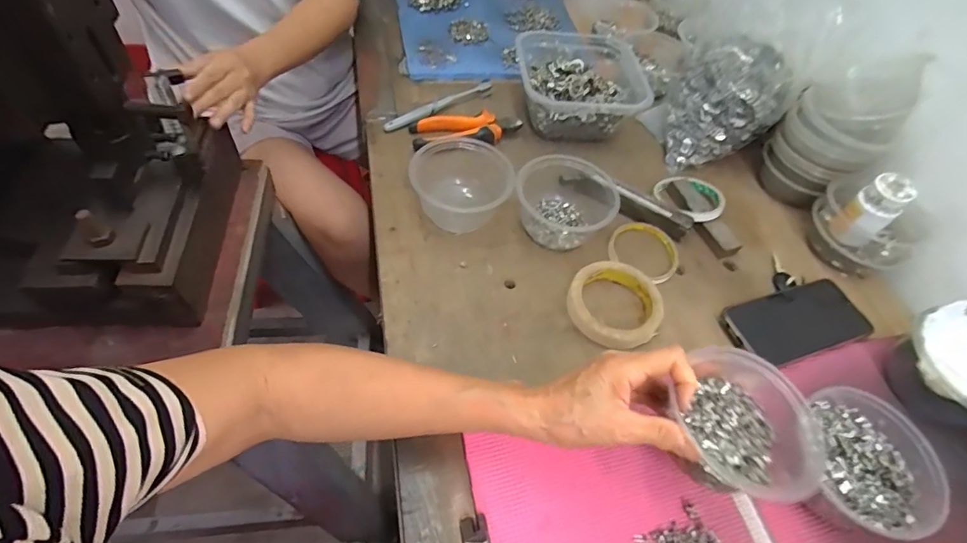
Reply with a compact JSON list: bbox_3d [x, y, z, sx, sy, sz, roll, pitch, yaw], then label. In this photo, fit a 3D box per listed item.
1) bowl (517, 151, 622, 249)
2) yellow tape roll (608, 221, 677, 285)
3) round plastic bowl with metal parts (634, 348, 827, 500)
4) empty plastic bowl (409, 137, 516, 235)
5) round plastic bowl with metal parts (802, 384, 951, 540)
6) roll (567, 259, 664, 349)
[{"bbox_3d":[0.098,-0.090,0.573,0.110,0.061,0.118,4,54,-6],"label":"bowl"},{"bbox_3d":[0.194,-0.026,0.580,0.080,0.014,0.072,34,57,15],"label":"yellow tape roll"},{"bbox_3d":[0.196,0.119,0.371,0.106,0.055,0.108,2,55,-3],"label":"round plastic bowl with metal parts"},{"bbox_3d":[-0.024,-0.103,0.560,0.110,0.059,0.120,4,54,-6],"label":"empty plastic bowl"},{"bbox_3d":[0.316,0.165,0.411,0.108,0.059,0.114,15,52,4],"label":"round plastic bowl with metal parts"},{"bbox_3d":[0.143,0.035,0.513,0.101,0.020,0.099,4,54,-6],"label":"roll"}]

